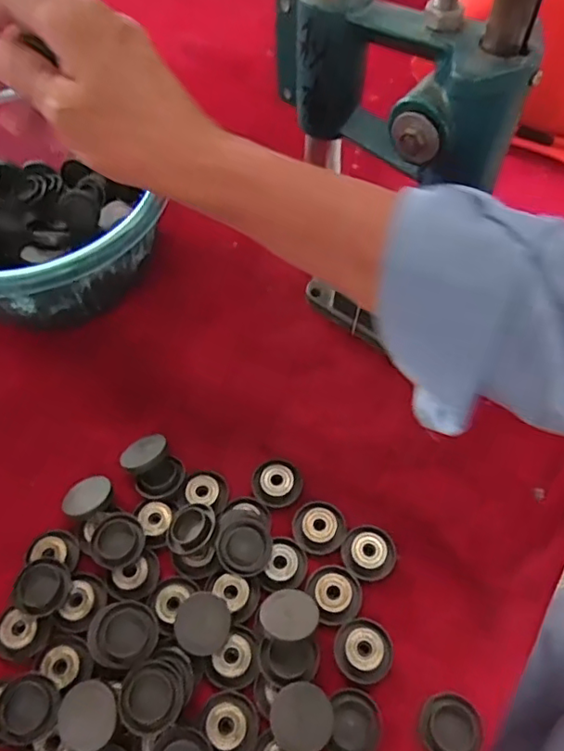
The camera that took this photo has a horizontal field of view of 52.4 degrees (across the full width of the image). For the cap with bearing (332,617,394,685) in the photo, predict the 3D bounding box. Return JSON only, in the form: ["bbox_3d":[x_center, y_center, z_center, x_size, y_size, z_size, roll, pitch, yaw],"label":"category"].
[{"bbox_3d":[0.047,0.157,0.327,0.033,0.006,0.033,0,59,0],"label":"cap with bearing"}]

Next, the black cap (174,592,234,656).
[{"bbox_3d":[-0.045,0.142,0.329,0.031,0.011,0.031,0,59,0],"label":"black cap"}]

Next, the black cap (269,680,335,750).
[{"bbox_3d":[0.011,0.182,0.304,0.032,0.013,0.032,20,61,12],"label":"black cap"}]

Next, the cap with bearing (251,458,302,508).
[{"bbox_3d":[-0.003,0.071,0.380,0.031,0.008,0.031,0,59,0],"label":"cap with bearing"}]

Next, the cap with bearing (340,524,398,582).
[{"bbox_3d":[0.055,0.110,0.356,0.033,0.007,0.033,0,59,0],"label":"cap with bearing"}]

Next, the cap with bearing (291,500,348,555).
[{"bbox_3d":[0.024,0.095,0.363,0.033,0.006,0.034,0,59,0],"label":"cap with bearing"}]

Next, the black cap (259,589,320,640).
[{"bbox_3d":[0.004,0.135,0.323,0.033,0.008,0.028,-8,44,-26],"label":"black cap"}]

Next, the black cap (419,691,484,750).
[{"bbox_3d":[0.091,0.190,0.308,0.031,0.005,0.033,0,59,0],"label":"black cap"}]

